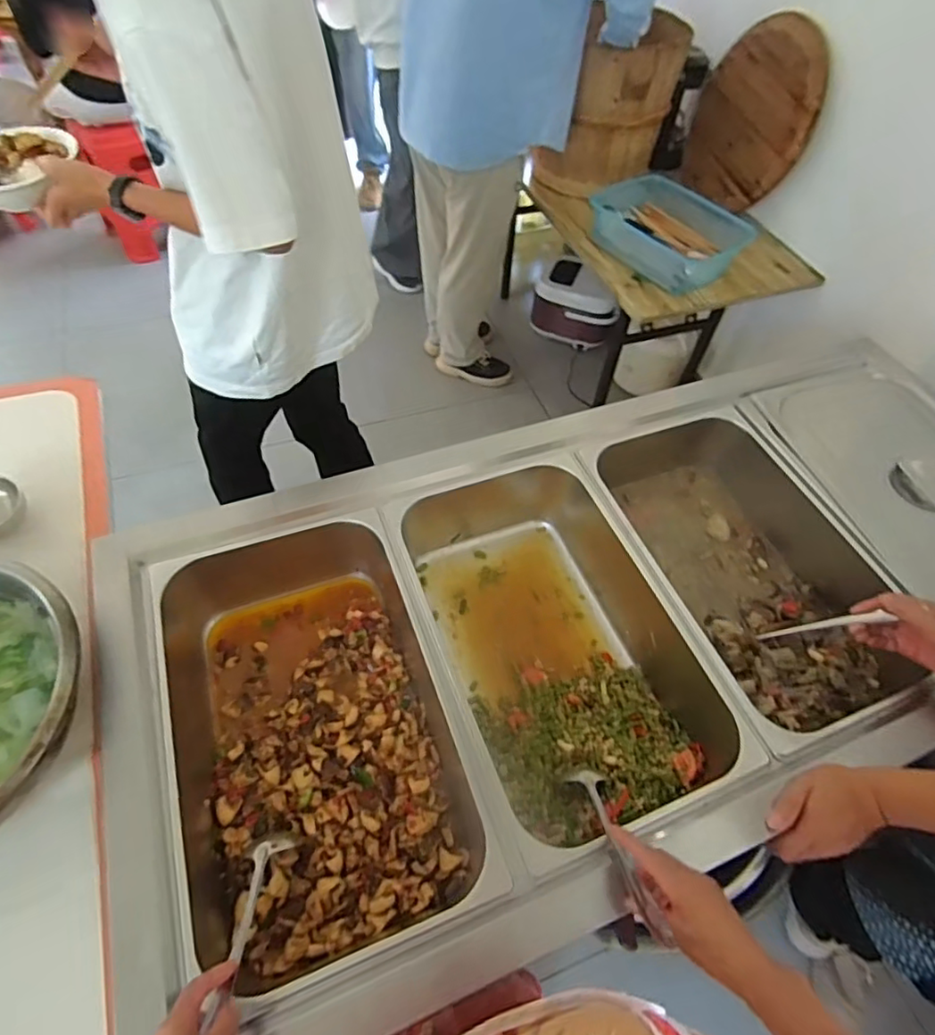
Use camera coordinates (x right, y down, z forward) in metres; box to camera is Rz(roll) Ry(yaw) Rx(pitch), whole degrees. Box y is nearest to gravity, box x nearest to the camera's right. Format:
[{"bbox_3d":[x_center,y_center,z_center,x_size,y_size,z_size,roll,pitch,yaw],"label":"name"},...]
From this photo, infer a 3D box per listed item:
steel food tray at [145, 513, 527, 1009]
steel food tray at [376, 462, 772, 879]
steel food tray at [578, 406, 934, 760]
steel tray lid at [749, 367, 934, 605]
[{"bbox_3d":[-0.196,0.252,0.741,0.316,0.137,0.532,-16,57,-15],"label":"steel food tray"},{"bbox_3d":[0.104,0.154,0.845,0.323,0.150,0.555,-16,57,-15],"label":"steel food tray"},{"bbox_3d":[0.420,0.071,0.925,0.334,0.142,0.545,-17,57,-15],"label":"steel food tray"},{"bbox_3d":[0.723,-0.056,0.946,0.301,0.049,0.522,-20,62,0],"label":"steel tray lid"}]

